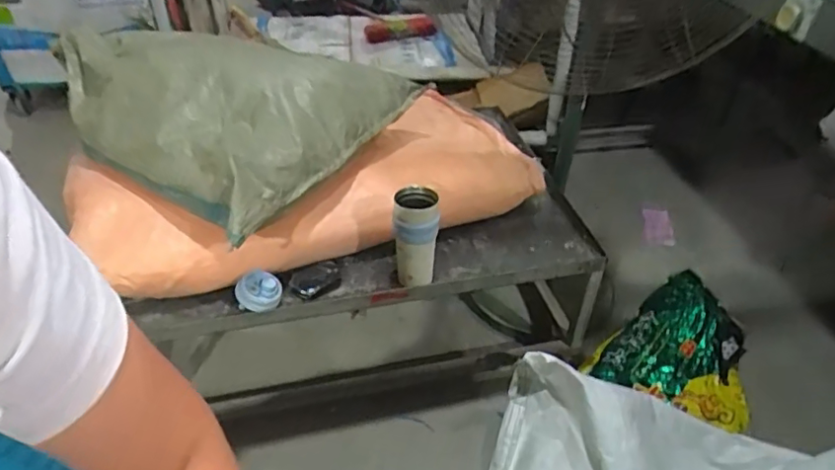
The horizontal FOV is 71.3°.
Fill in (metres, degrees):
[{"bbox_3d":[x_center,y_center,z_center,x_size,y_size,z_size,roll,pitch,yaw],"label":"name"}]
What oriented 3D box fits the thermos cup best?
[{"bbox_3d":[-0.003,0.014,1.115,0.081,0.200,0.079,2,39,1],"label":"thermos cup"}]

